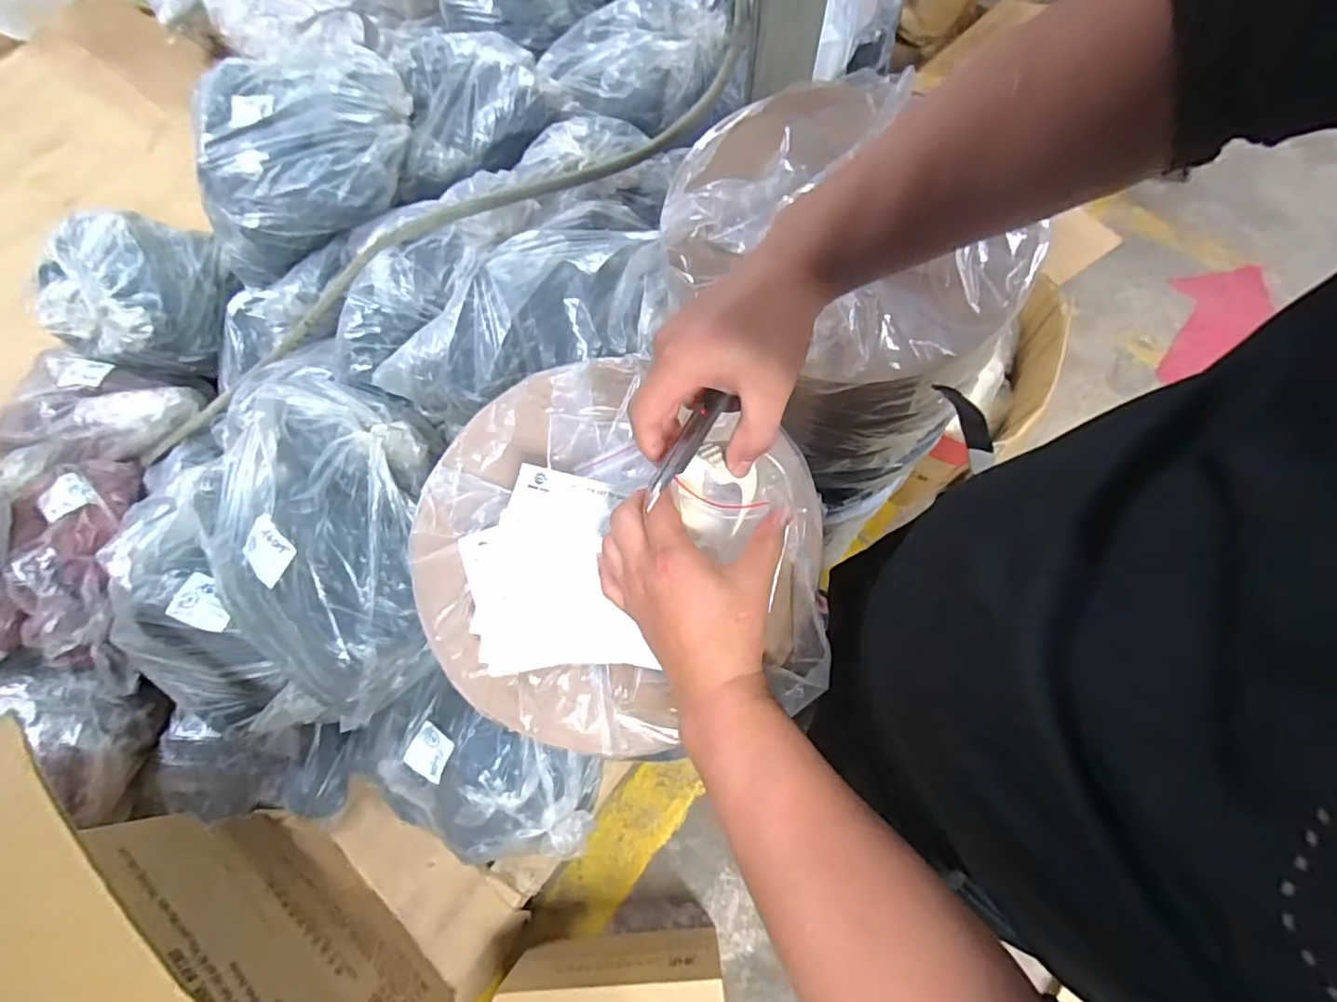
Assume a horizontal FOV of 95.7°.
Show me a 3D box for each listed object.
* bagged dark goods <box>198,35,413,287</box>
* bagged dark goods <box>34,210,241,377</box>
[{"bbox_3d":[-0.678,-0.621,1.122,0.440,0.204,0.298,-17,71,-6],"label":"bagged dark goods"},{"bbox_3d":[-1.030,-0.415,1.181,0.292,0.195,0.305,14,71,5],"label":"bagged dark goods"}]

